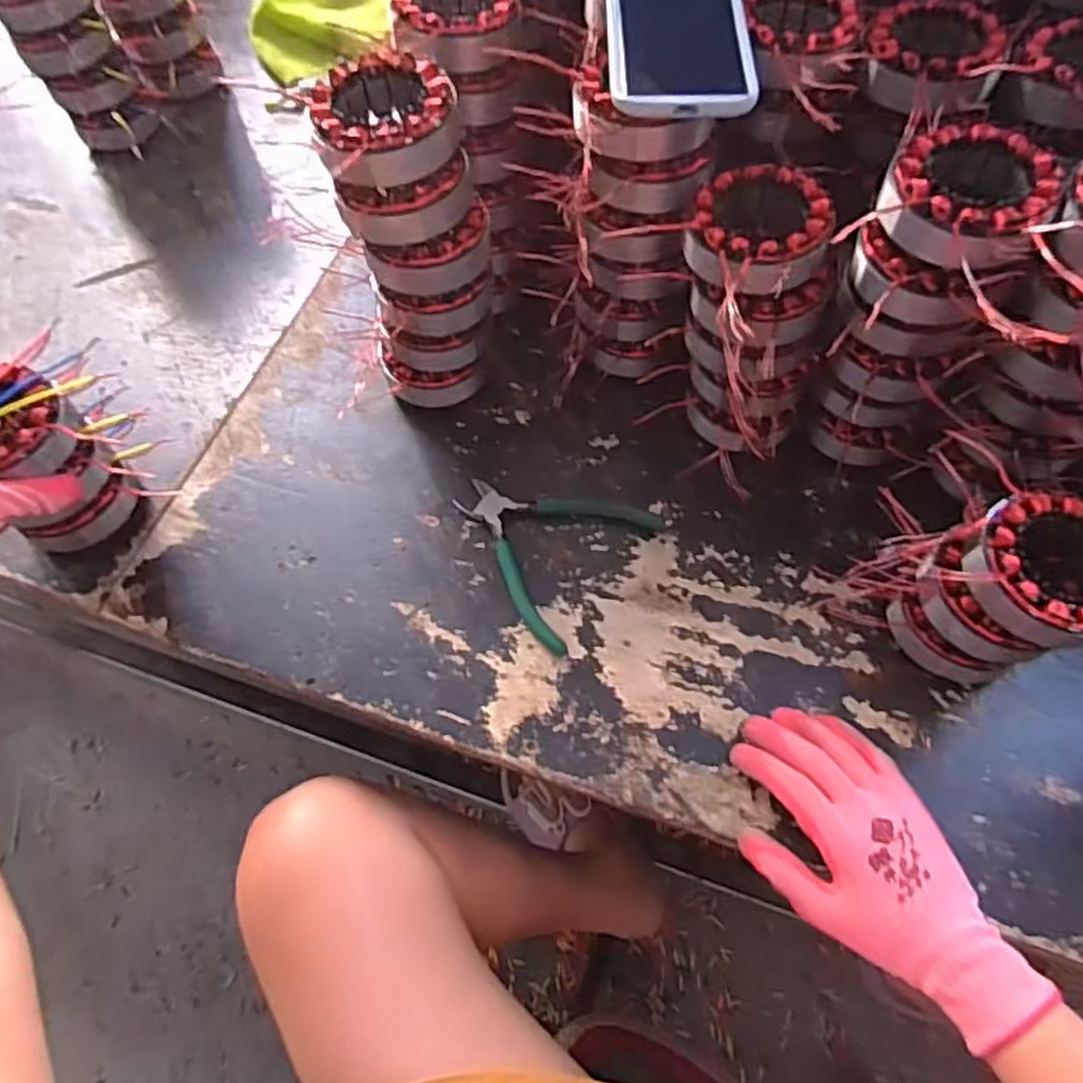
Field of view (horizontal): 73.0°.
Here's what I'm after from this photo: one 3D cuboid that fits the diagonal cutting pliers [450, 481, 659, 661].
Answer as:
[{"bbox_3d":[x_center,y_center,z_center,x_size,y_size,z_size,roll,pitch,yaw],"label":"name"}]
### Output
[{"bbox_3d":[-0.001,-0.005,0.540,0.134,0.008,0.131,34,69,18],"label":"diagonal cutting pliers"}]

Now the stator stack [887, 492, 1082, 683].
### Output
[{"bbox_3d":[0.287,0.035,0.453,0.096,0.111,0.085,-17,64,-6],"label":"stator stack"}]

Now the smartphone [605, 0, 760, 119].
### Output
[{"bbox_3d":[0.084,-0.322,0.454,0.085,0.011,0.170,1,63,1],"label":"smartphone"}]

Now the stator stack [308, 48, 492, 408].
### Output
[{"bbox_3d":[-0.085,-0.205,0.519,0.096,0.220,0.092,-11,63,-3],"label":"stator stack"}]

